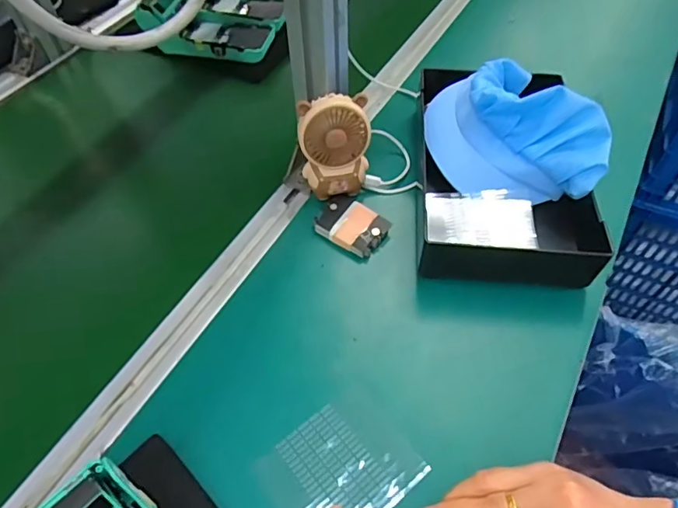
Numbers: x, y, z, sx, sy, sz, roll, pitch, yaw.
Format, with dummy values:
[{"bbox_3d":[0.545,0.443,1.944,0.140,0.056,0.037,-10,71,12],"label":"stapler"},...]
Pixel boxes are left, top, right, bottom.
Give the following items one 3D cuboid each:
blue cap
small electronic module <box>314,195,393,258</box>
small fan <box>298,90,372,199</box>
[{"bbox_3d":[0.181,-0.130,0.523,0.176,0.096,0.139,12,55,11],"label":"blue cap"},{"bbox_3d":[0.013,-0.030,0.508,0.068,0.014,0.054,35,62,24],"label":"small electronic module"},{"bbox_3d":[-0.004,-0.099,0.499,0.068,0.112,0.043,-4,54,-1],"label":"small fan"}]

